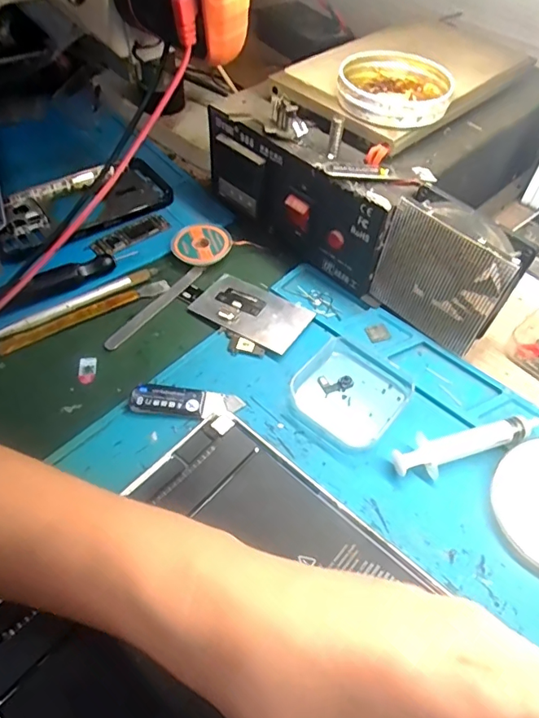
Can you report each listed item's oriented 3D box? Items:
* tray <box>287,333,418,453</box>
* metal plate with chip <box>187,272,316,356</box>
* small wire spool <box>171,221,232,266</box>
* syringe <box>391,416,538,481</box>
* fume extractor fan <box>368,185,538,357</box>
[{"bbox_3d":[0.049,0.020,0.305,0.061,0.014,0.063,36,60,23],"label":"tray"},{"bbox_3d":[-0.013,-0.034,0.346,0.078,0.004,0.046,30,57,19],"label":"metal plate with chip"},{"bbox_3d":[-0.052,-0.087,0.379,0.043,0.013,0.043,1,53,-1],"label":"small wire spool"},{"bbox_3d":[0.113,0.048,0.284,0.091,0.015,0.021,-14,55,-13],"label":"syringe"},{"bbox_3d":[0.113,-0.054,0.316,0.079,0.086,0.026,36,60,23],"label":"fume extractor fan"}]

